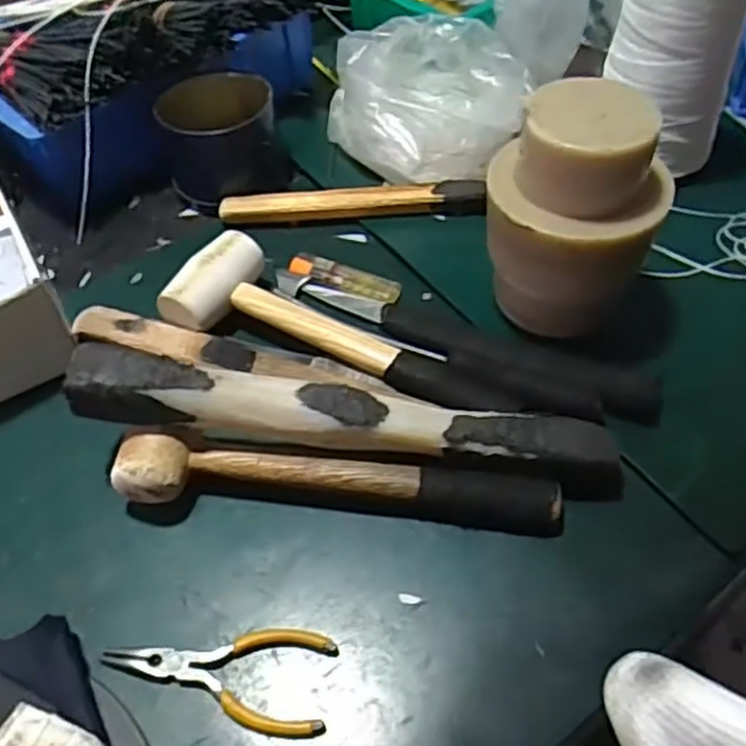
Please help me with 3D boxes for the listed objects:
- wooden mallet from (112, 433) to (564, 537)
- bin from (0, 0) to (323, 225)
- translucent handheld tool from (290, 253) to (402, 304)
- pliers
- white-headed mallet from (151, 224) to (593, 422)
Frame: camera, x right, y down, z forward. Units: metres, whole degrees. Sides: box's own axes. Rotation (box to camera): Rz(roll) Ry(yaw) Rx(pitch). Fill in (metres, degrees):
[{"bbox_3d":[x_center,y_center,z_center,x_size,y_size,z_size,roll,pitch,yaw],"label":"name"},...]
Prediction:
[{"bbox_3d":[-0.020,0.067,0.434,0.255,0.041,0.040,2,53,4],"label":"wooden mallet"},{"bbox_3d":[-0.204,-0.283,0.659,0.291,0.131,0.218,-37,59,-23],"label":"bin"},{"bbox_3d":[-0.022,-0.071,0.559,0.087,0.011,0.021,18,55,16],"label":"translucent handheld tool"},{"bbox_3d":[-0.081,0.156,0.385,0.118,0.012,0.050,5,53,6],"label":"pliers"},{"bbox_3d":[0.003,-0.025,0.505,0.308,0.040,0.082,18,55,16],"label":"white-headed mallet"}]

